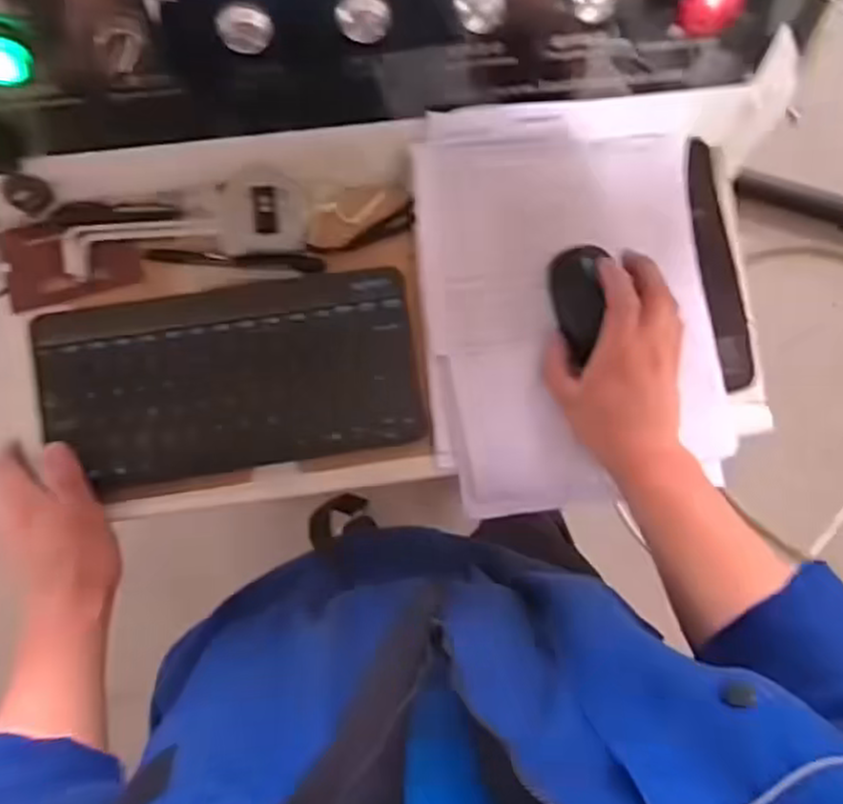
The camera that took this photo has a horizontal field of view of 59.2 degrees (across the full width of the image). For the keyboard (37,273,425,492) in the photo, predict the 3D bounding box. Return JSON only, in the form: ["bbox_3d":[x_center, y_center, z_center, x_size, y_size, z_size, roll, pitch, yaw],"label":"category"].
[{"bbox_3d":[-0.142,-0.019,0.570,0.276,0.030,0.143,-10,87,-5],"label":"keyboard"}]

